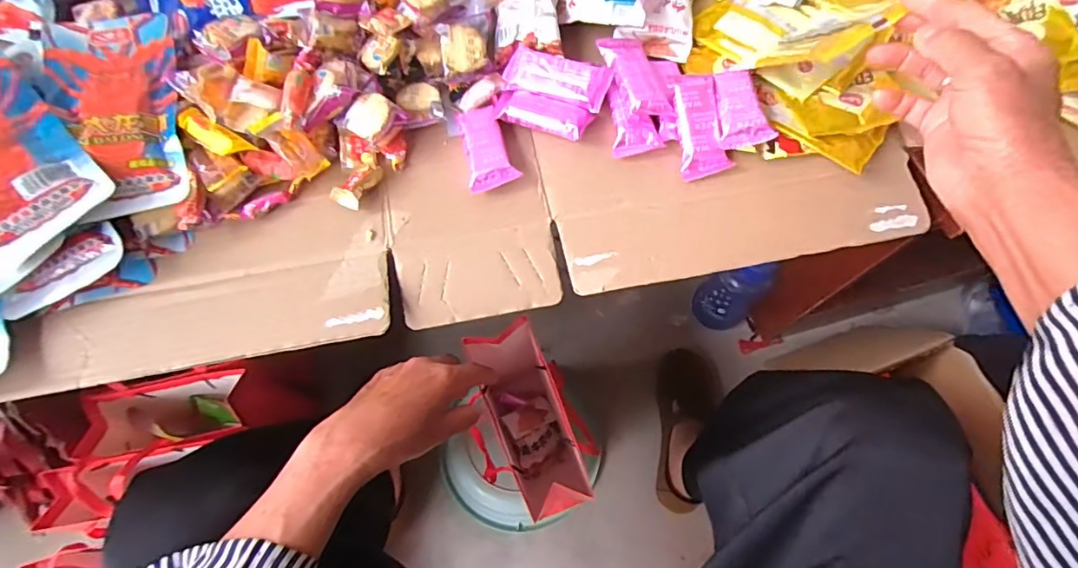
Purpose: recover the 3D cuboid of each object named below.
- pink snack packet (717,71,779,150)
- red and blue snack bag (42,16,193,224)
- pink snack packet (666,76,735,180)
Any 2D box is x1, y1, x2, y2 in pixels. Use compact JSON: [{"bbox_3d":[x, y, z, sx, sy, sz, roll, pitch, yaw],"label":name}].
[{"bbox_3d":[0.180,-0.156,0.450,0.042,0.021,0.077,-2,66,0],"label":"pink snack packet"},{"bbox_3d":[-0.356,-0.152,0.425,0.099,0.018,0.198,-24,68,-10],"label":"red and blue snack bag"},{"bbox_3d":[0.142,-0.141,0.447,0.042,0.010,0.092,-8,88,-3],"label":"pink snack packet"}]

